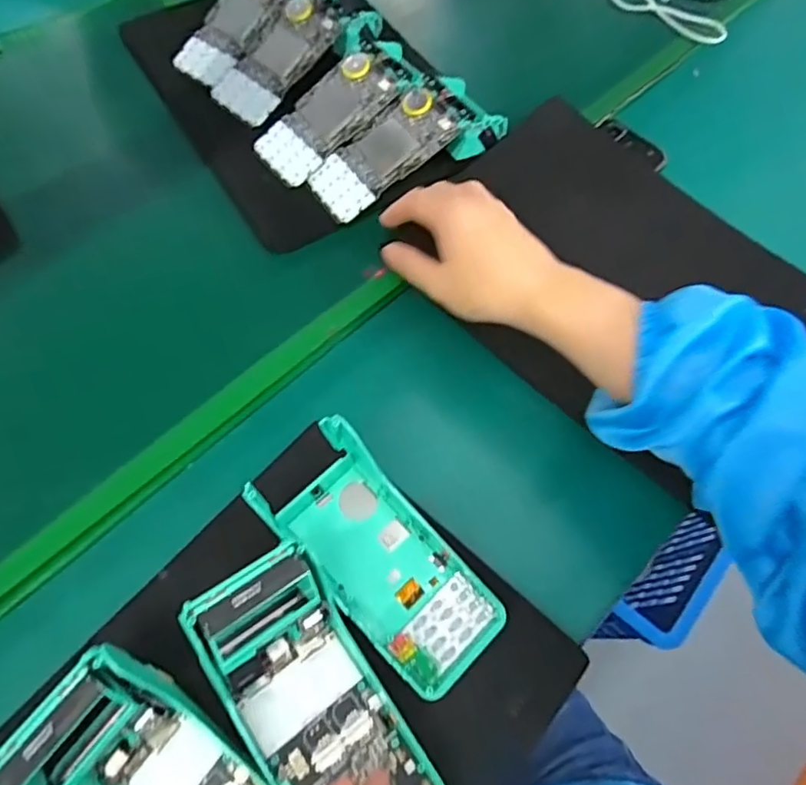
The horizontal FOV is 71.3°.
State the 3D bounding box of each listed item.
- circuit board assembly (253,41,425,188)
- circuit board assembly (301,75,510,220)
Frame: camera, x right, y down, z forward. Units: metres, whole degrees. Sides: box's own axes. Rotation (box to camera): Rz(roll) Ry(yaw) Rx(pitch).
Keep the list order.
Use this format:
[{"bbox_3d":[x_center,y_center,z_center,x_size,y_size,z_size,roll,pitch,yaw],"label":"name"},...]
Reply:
[{"bbox_3d":[-0.056,-0.253,0.501,0.160,0.017,0.067,-40,74,1],"label":"circuit board assembly"},{"bbox_3d":[0.001,-0.217,0.485,0.169,0.044,0.063,-31,69,-12],"label":"circuit board assembly"}]

